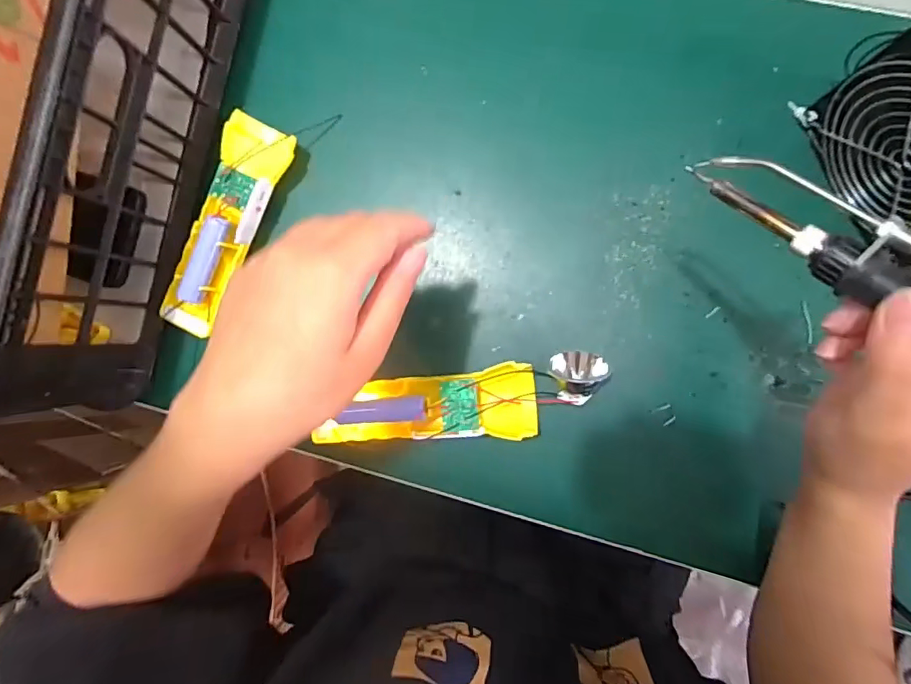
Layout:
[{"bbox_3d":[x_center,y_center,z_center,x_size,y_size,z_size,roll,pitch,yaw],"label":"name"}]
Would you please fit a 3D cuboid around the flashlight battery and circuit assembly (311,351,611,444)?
[{"bbox_3d":[0.003,0.046,0.360,0.208,0.034,0.055,-9,89,7],"label":"flashlight battery and circuit assembly"}]

